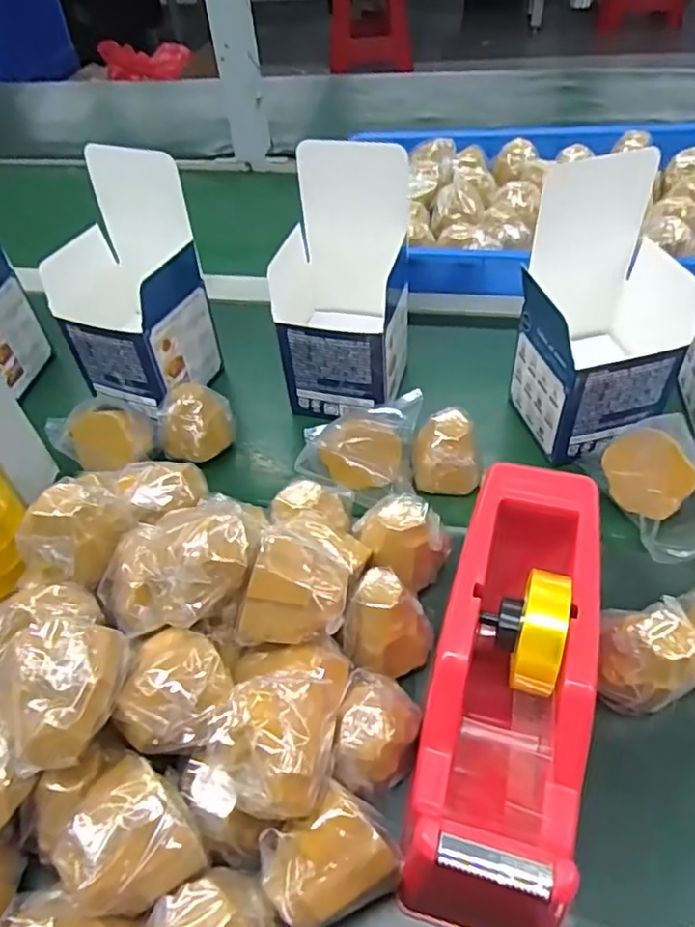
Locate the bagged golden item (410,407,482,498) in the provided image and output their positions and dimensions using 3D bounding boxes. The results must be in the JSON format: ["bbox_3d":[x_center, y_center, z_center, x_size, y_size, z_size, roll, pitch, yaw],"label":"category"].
[{"bbox_3d":[0.070,-0.007,0.446,0.045,0.044,0.047,0,48,6],"label":"bagged golden item"}]

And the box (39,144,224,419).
[{"bbox_3d":[-0.169,-0.130,0.485,0.090,0.168,0.088,15,52,19],"label":"box"}]

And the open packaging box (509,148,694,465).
[{"bbox_3d":[0.170,-0.099,0.427,0.098,0.169,0.091,-14,49,-7],"label":"open packaging box"}]

